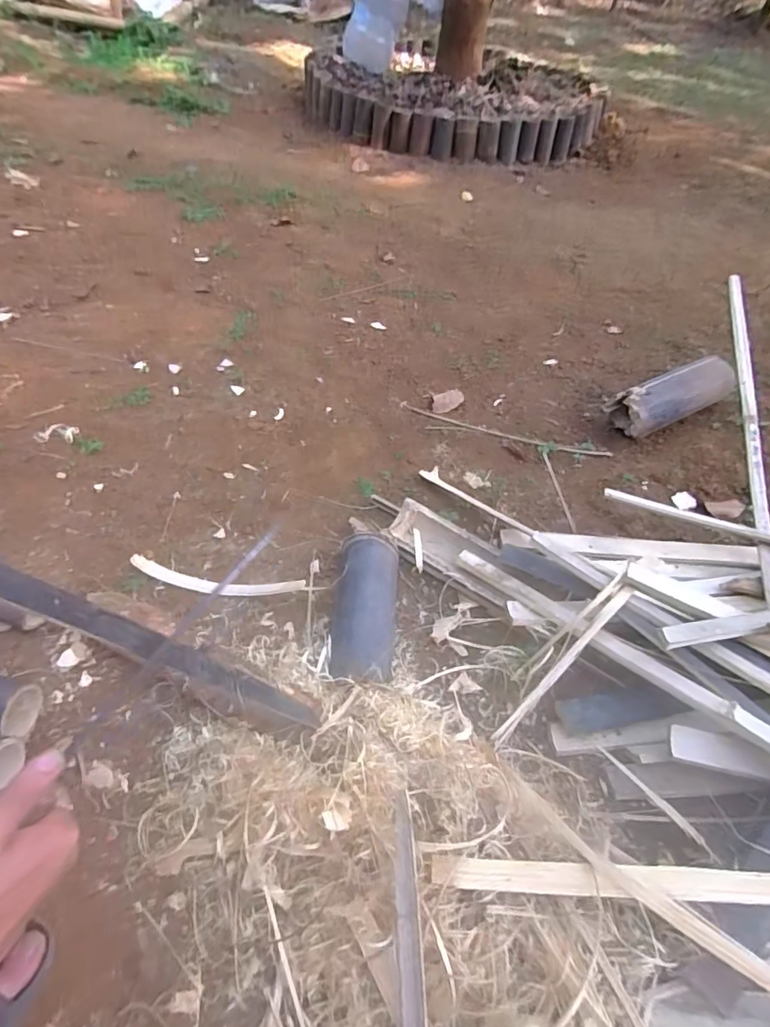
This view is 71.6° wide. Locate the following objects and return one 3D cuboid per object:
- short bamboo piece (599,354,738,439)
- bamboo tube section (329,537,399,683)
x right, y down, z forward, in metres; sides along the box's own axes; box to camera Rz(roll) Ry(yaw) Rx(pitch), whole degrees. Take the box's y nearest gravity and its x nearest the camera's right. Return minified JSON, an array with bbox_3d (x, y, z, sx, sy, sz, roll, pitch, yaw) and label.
[{"bbox_3d":[0.638,-0.258,1.194,0.314,0.110,0.105,-21,56,-22],"label":"short bamboo piece"},{"bbox_3d":[-0.032,0.133,0.786,0.093,0.072,0.250,5,50,-3],"label":"bamboo tube section"}]

